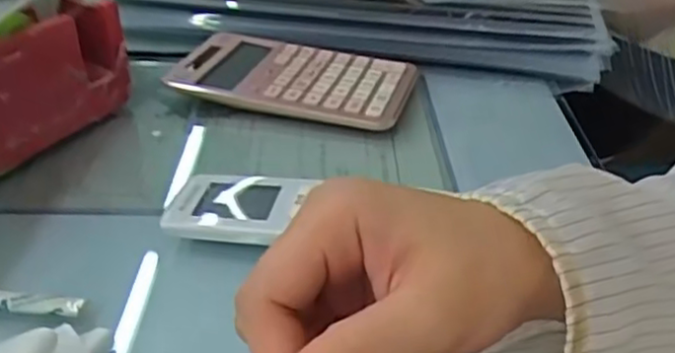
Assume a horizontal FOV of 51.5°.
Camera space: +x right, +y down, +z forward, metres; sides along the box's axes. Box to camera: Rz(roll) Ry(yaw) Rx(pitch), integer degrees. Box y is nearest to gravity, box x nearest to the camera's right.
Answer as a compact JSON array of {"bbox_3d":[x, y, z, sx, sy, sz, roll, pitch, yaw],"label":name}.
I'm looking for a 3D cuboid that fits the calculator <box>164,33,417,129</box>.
[{"bbox_3d":[-0.040,-0.077,0.562,0.194,0.028,0.117,10,32,12],"label":"calculator"}]

